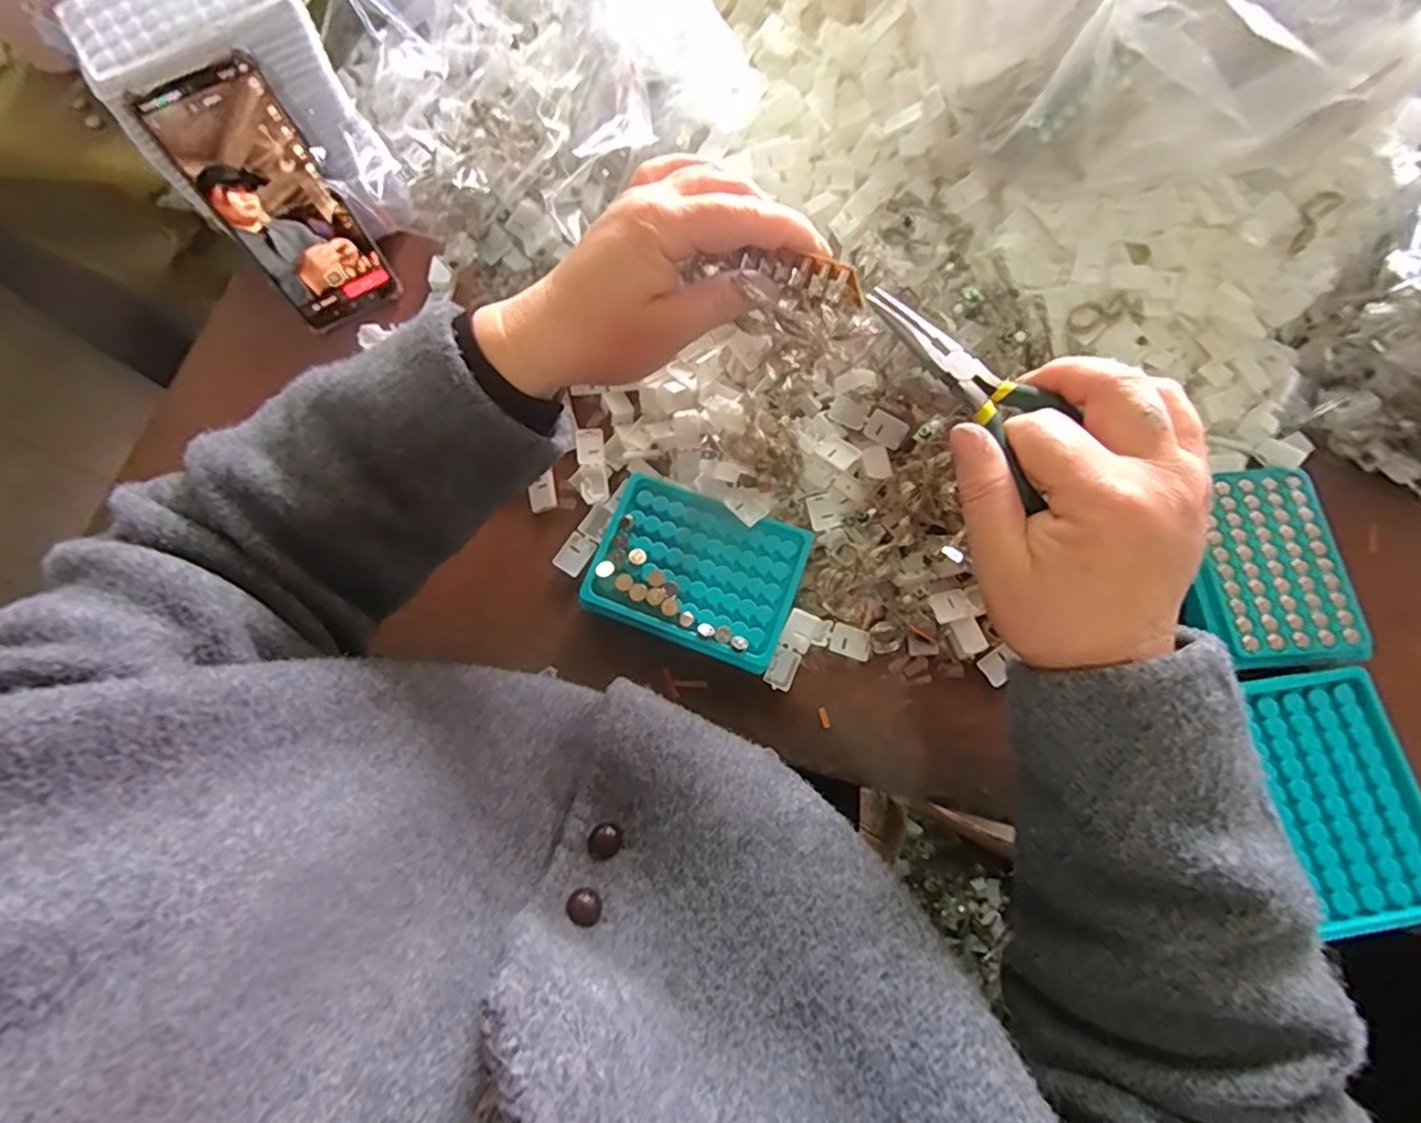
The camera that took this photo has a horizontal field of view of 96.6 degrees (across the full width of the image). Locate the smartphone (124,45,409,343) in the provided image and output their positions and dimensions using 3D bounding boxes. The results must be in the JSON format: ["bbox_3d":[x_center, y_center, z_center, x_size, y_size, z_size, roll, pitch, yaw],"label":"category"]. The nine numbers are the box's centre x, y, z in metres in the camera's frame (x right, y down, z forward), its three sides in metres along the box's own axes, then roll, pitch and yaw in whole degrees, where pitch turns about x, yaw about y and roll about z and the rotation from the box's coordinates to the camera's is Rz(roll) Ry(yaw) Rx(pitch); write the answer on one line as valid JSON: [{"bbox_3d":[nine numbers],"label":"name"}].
[{"bbox_3d":[-0.291,-0.240,0.437,0.074,0.161,0.006,-32,57,-8],"label":"smartphone"}]

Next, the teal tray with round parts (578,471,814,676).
[{"bbox_3d":[-0.009,0.007,0.423,0.132,0.019,0.102,22,75,8],"label":"teal tray with round parts"}]

